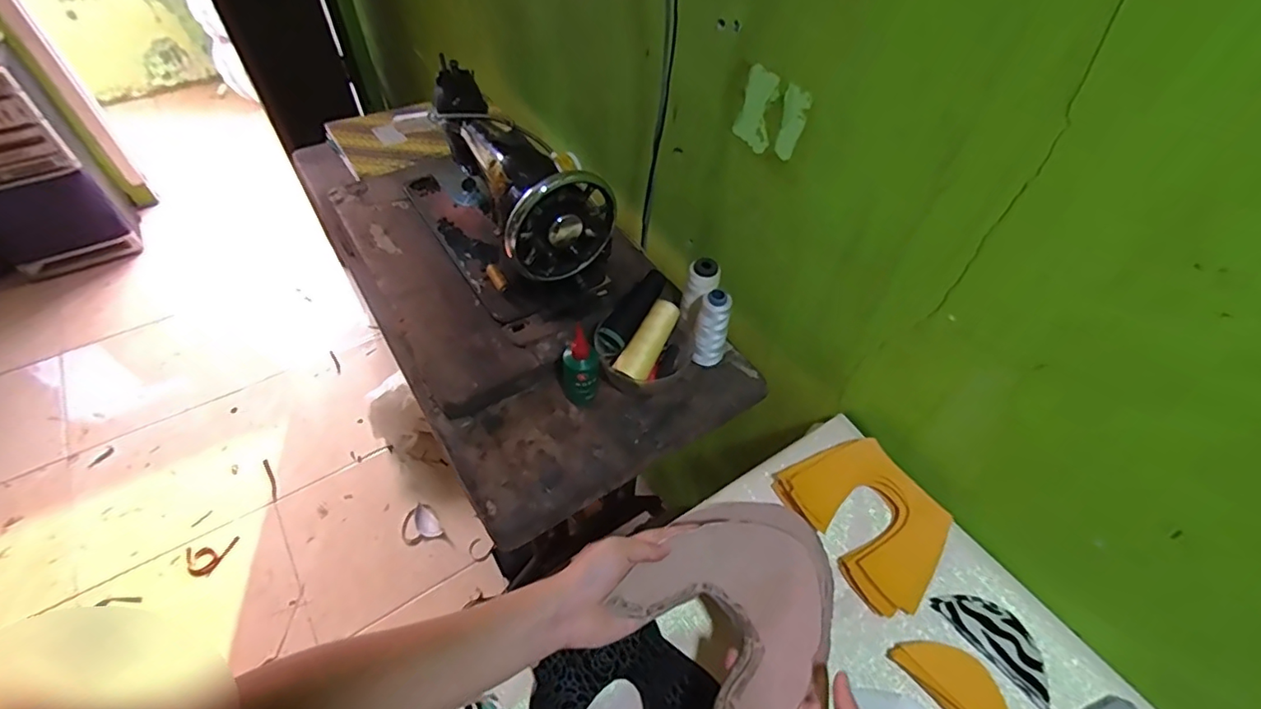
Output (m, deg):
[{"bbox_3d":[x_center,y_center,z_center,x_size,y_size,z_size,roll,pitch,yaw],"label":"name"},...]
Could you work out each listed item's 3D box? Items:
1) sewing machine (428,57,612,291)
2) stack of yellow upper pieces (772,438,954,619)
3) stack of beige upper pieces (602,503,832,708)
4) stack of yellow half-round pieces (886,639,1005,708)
[{"bbox_3d":[-0.164,-0.227,0.759,0.172,0.206,0.331,-22,56,-19],"label":"sewing machine"},{"bbox_3d":[0.255,0.173,0.592,0.130,0.026,0.167,-26,57,-22],"label":"stack of yellow upper pieces"},{"bbox_3d":[0.095,0.201,0.462,0.145,0.044,0.187,36,58,23],"label":"stack of beige upper pieces"},{"bbox_3d":[0.299,0.301,0.500,0.057,0.010,0.111,-31,59,-25],"label":"stack of yellow half-round pieces"}]

